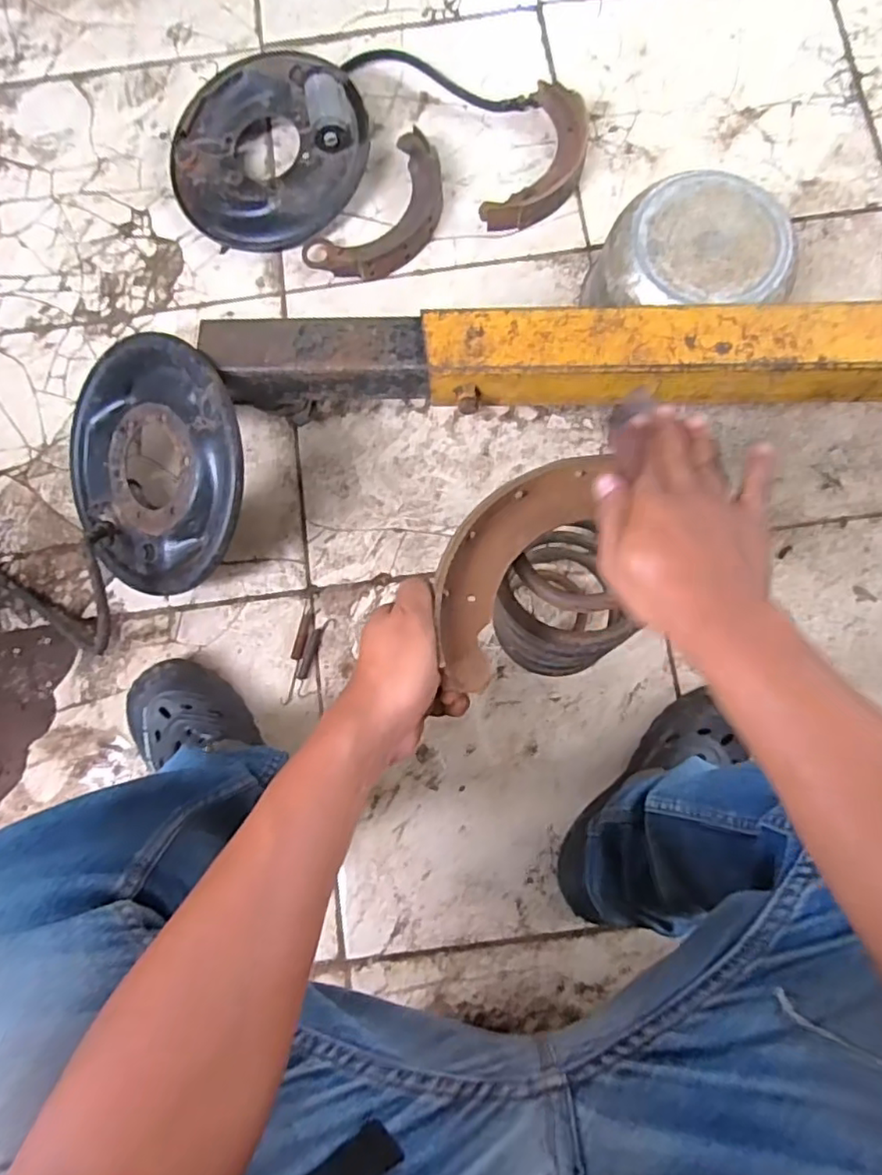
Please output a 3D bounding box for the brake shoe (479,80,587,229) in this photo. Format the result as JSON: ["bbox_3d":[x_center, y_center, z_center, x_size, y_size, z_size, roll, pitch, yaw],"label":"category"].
[{"bbox_3d":[0.138,-0.561,0.828,0.096,0.034,0.213,24,83,6],"label":"brake shoe"}]

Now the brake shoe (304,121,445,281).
[{"bbox_3d":[-0.071,-0.486,0.826,0.120,0.031,0.224,41,85,8],"label":"brake shoe"}]

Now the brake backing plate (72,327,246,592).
[{"bbox_3d":[-0.308,-0.132,0.687,0.263,0.032,0.262,4,99,28],"label":"brake backing plate"}]

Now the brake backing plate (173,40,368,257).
[{"bbox_3d":[-0.232,-0.591,0.827,0.261,0.090,0.272,0,81,3],"label":"brake backing plate"}]

